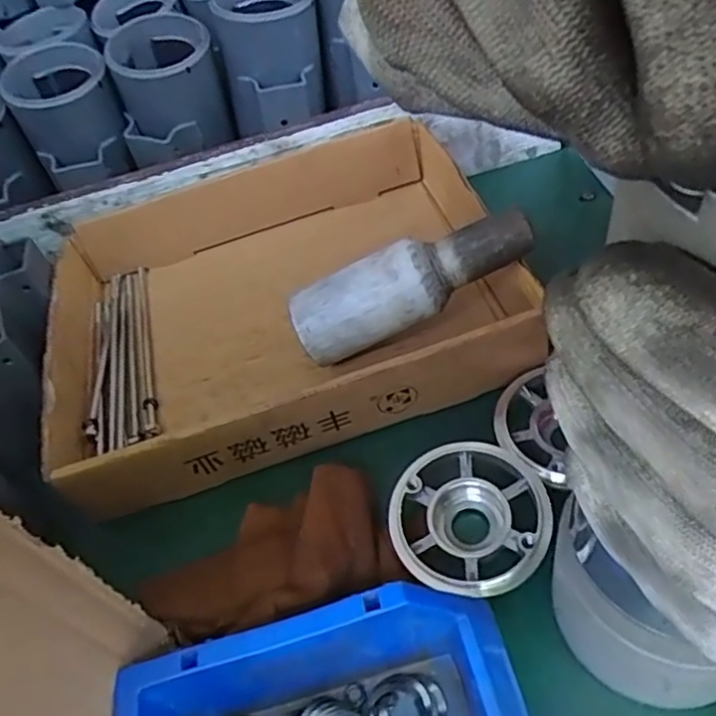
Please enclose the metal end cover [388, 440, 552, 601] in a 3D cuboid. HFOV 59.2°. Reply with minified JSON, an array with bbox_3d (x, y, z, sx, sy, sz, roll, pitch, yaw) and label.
[{"bbox_3d":[0.057,0.084,0.325,0.079,0.027,0.077,-21,48,-4],"label":"metal end cover"}]

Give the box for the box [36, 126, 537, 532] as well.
[{"bbox_3d":[-0.063,-0.046,0.444,0.299,0.077,0.247,-19,48,-2],"label":"box"}]

